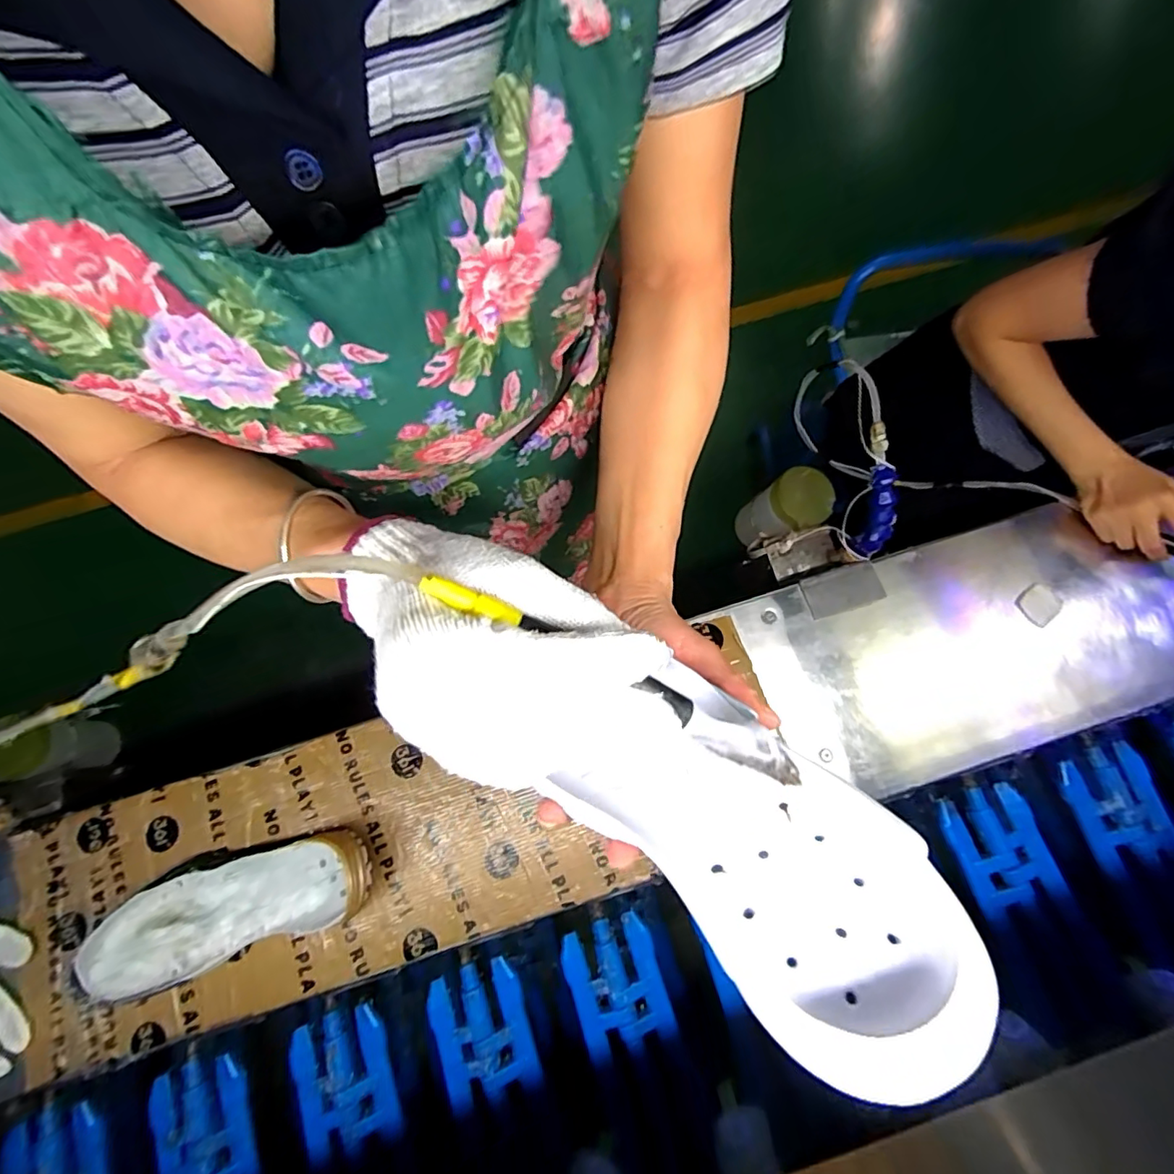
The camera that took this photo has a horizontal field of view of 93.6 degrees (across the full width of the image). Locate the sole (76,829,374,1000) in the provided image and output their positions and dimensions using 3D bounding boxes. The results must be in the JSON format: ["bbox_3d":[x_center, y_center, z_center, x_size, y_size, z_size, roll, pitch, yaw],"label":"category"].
[{"bbox_3d":[-0.331,0.304,0.526,0.267,0.059,0.091,-19,75,-4],"label":"sole"}]

